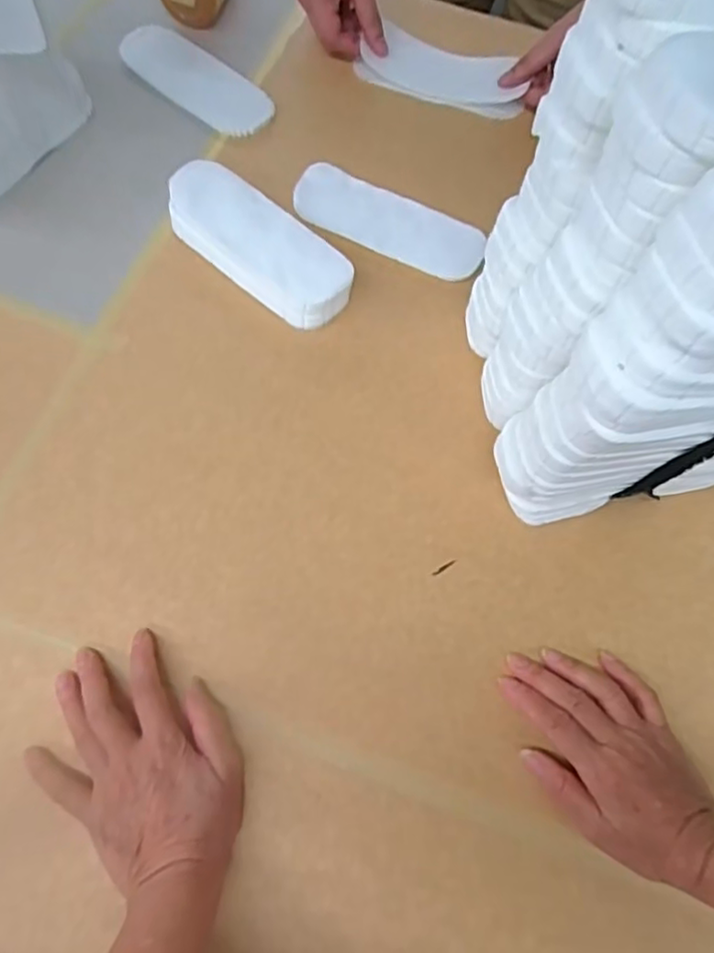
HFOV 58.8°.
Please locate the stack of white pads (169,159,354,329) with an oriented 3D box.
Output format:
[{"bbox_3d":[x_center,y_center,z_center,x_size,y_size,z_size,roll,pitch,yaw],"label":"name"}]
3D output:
[{"bbox_3d":[-0.091,-0.209,0.573,0.186,0.052,0.070,39,72,13],"label":"stack of white pads"}]

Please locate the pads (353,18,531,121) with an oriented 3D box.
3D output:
[{"bbox_3d":[0.092,-0.423,0.663,0.170,0.012,0.062,21,89,5],"label":"pads"}]

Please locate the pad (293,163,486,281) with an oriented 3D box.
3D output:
[{"bbox_3d":[0.031,-0.242,0.604,0.186,0.018,0.067,22,69,7],"label":"pad"}]

